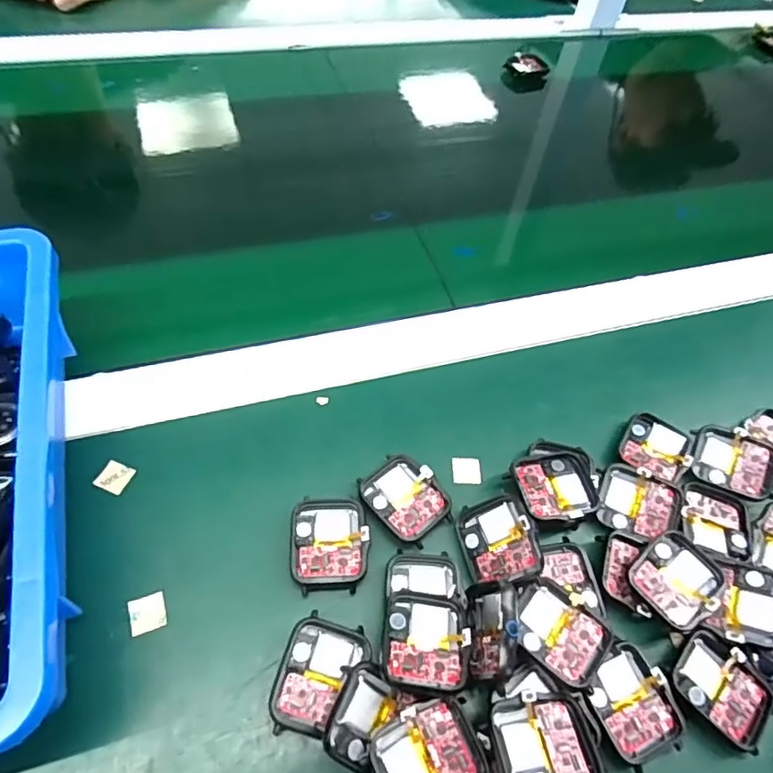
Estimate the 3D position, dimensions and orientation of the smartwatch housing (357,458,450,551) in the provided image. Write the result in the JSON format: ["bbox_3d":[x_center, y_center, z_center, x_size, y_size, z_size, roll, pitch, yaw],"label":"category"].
[{"bbox_3d":[0.010,0.059,0.289,0.037,0.009,0.044,-35,65,-26],"label":"smartwatch housing"}]

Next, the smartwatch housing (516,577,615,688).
[{"bbox_3d":[0.079,0.113,0.250,0.042,0.010,0.033,35,59,17],"label":"smartwatch housing"}]

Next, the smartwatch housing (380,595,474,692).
[{"bbox_3d":[0.017,0.114,0.243,0.037,0.014,0.039,5,52,1],"label":"smartwatch housing"}]

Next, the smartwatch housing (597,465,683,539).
[{"bbox_3d":[0.139,0.064,0.293,0.041,0.009,0.034,17,55,6],"label":"smartwatch housing"}]

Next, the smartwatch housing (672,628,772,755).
[{"bbox_3d":[0.157,0.140,0.252,0.035,0.012,0.043,-36,66,-26],"label":"smartwatch housing"}]

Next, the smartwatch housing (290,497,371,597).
[{"bbox_3d":[-0.029,0.078,0.272,0.038,0.007,0.044,0,55,-6],"label":"smartwatch housing"}]

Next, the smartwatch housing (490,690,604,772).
[{"bbox_3d":[0.066,0.146,0.222,0.042,0.008,0.036,-4,56,-9],"label":"smartwatch housing"}]

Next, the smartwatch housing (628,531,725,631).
[{"bbox_3d":[0.144,0.095,0.270,0.043,0.011,0.037,-33,64,-25],"label":"smartwatch housing"}]

